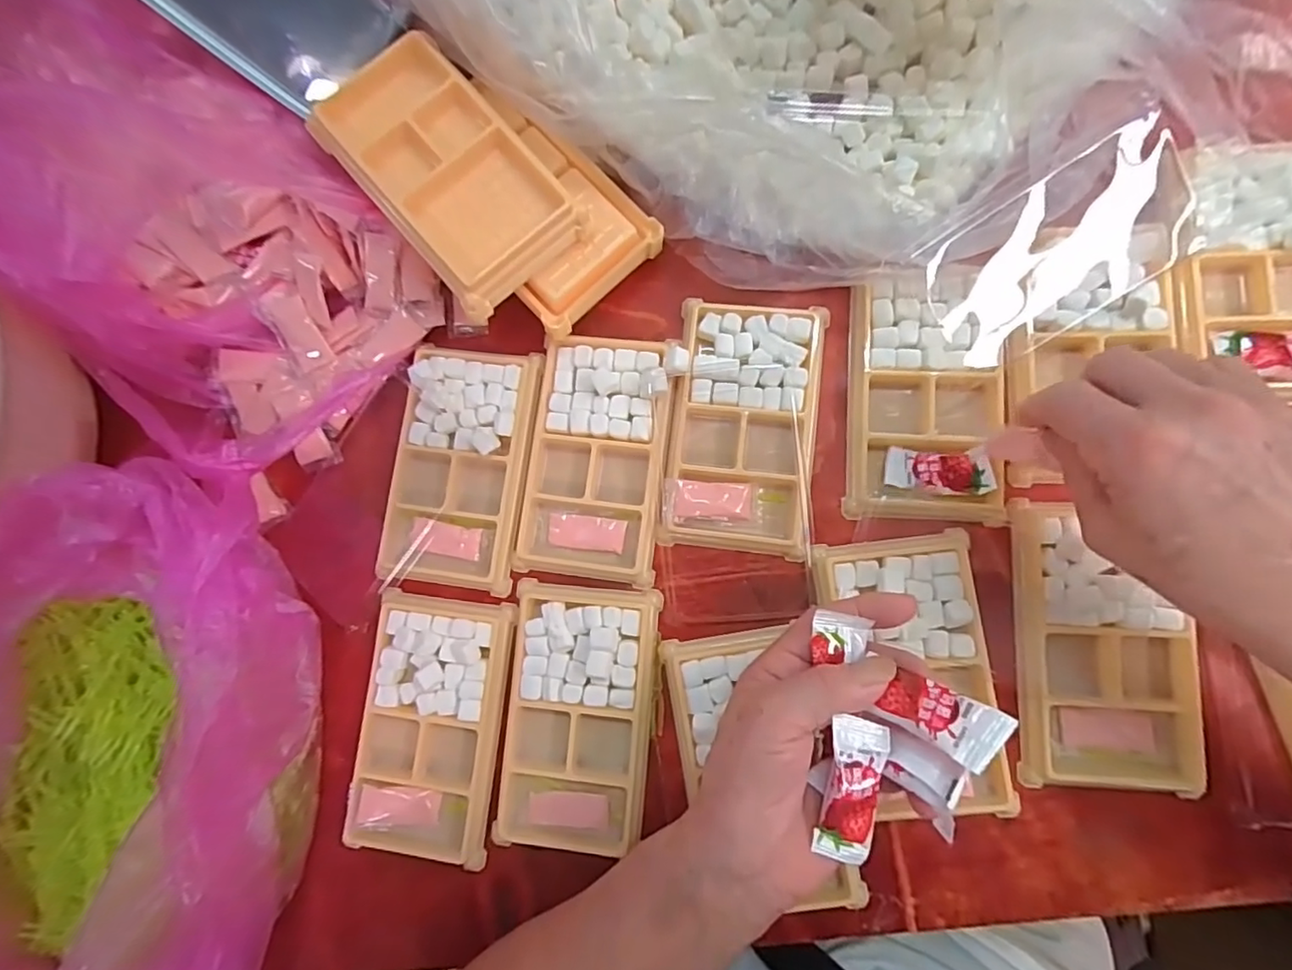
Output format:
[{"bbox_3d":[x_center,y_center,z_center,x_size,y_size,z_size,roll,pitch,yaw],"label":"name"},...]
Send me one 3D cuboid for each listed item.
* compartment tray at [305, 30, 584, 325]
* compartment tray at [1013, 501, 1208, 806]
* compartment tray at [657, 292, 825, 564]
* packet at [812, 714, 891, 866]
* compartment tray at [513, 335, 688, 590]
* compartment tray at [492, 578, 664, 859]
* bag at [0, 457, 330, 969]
[{"bbox_3d":[-0.104,-0.164,0.305,0.077,0.020,0.136,-41,86,-3],"label":"compartment tray"},{"bbox_3d":[0.225,0.077,0.285,0.077,0.013,0.134,1,83,7],"label":"compartment tray"},{"bbox_3d":[0.053,-0.033,0.318,0.077,0.012,0.134,6,84,8],"label":"compartment tray"},{"bbox_3d":[0.085,0.126,0.239,0.022,0.010,0.056,11,86,8],"label":"packet"},{"bbox_3d":[-0.026,-0.016,0.325,0.078,0.022,0.132,9,85,8],"label":"compartment tray"},{"bbox_3d":[-0.037,0.124,0.307,0.077,0.012,0.136,4,84,8],"label":"compartment tray"},{"bbox_3d":[-0.270,0.152,0.281,0.167,0.107,0.318,1,83,8],"label":"bag"}]

